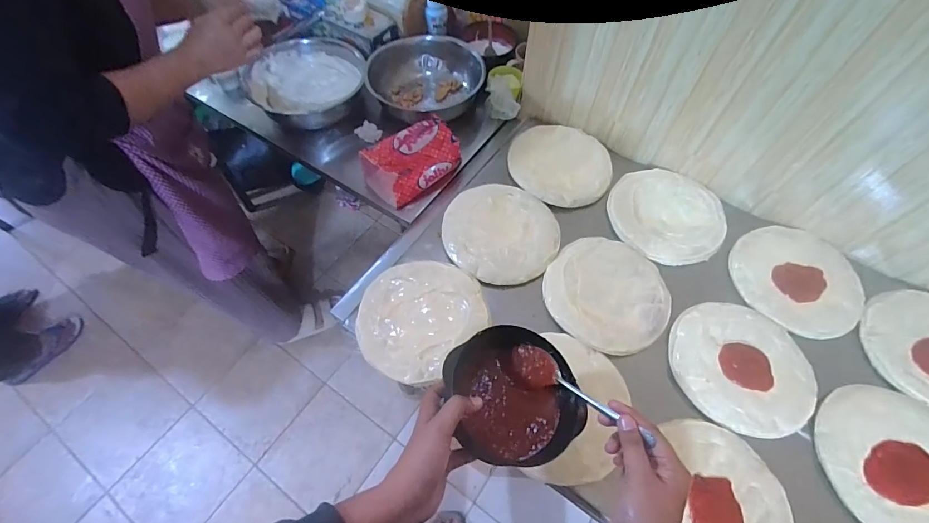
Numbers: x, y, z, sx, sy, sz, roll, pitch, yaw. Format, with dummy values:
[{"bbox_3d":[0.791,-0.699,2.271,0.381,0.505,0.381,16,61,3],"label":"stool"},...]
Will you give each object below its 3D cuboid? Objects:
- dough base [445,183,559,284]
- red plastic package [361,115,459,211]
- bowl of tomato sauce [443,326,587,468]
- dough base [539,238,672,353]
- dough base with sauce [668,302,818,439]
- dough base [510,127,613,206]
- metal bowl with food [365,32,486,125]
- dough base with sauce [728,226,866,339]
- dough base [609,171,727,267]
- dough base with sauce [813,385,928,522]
[{"bbox_3d":[0.064,-0.056,0.722,0.195,0.016,0.201,2,61,-4],"label":"dough base"},{"bbox_3d":[-0.094,-0.198,0.795,0.188,0.097,0.097,-35,64,-18],"label":"red plastic package"},{"bbox_3d":[0.056,0.141,0.438,0.140,0.072,0.139,-1,59,1],"label":"bowl of tomato sauce"},{"bbox_3d":[0.232,0.048,0.664,0.193,0.013,0.193,-1,59,1],"label":"dough base"},{"bbox_3d":[0.414,0.153,0.607,0.196,0.011,0.189,8,59,6],"label":"dough base with sauce"},{"bbox_3d":[0.186,-0.192,0.790,0.193,0.023,0.173,8,59,6],"label":"dough base"},{"bbox_3d":[-0.084,-0.413,0.936,0.249,0.120,0.212,30,64,18],"label":"metal bowl with food"},{"bbox_3d":[0.555,0.024,0.679,0.197,0.022,0.194,-1,59,1],"label":"dough base with sauce"},{"bbox_3d":[0.370,-0.088,0.750,0.199,0.019,0.197,-1,59,1],"label":"dough base"},{"bbox_3d":[0.582,0.265,0.529,0.195,0.015,0.199,-1,59,1],"label":"dough base with sauce"}]

